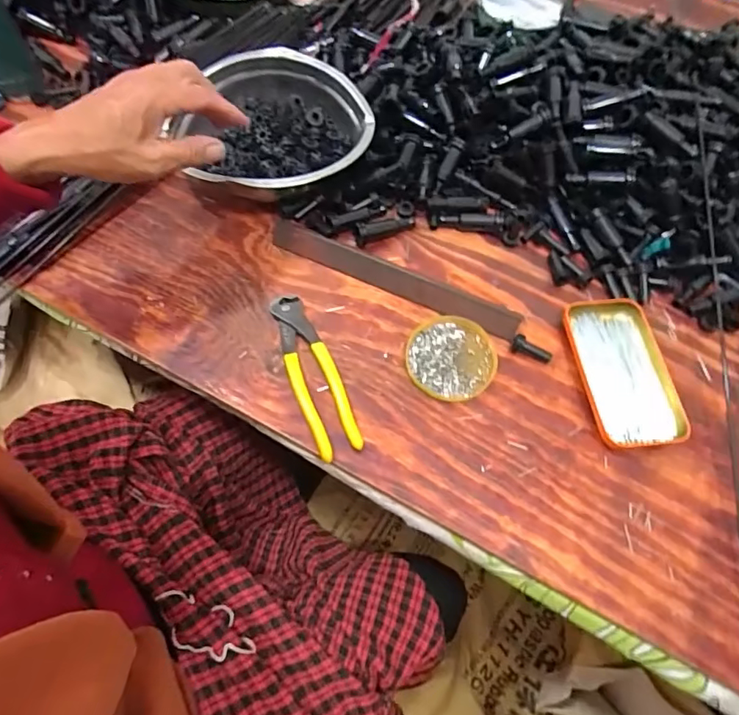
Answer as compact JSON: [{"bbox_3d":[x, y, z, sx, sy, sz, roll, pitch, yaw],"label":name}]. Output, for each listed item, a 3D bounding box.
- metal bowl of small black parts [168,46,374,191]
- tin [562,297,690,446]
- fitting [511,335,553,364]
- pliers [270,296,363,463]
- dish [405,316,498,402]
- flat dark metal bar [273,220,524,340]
[{"bbox_3d":[-0.106,-0.253,0.568,0.207,0.053,0.197,1,63,-1],"label":"metal bowl of small black parts"},{"bbox_3d":[0.233,0.011,0.472,0.072,0.025,0.145,-6,63,-4],"label":"tin"},{"bbox_3d":[0.154,-0.008,0.484,0.038,0.017,0.012,25,65,11],"label":"fitting"},{"bbox_3d":[-0.053,0.012,0.473,0.043,0.013,0.165,-19,65,-11],"label":"pliers"},{"bbox_3d":[0.078,0.000,0.484,0.083,0.008,0.084,1,63,-1],"label":"dish"},{"bbox_3d":[0.020,-0.082,0.524,0.269,0.009,0.031,24,65,10],"label":"flat dark metal bar"}]

